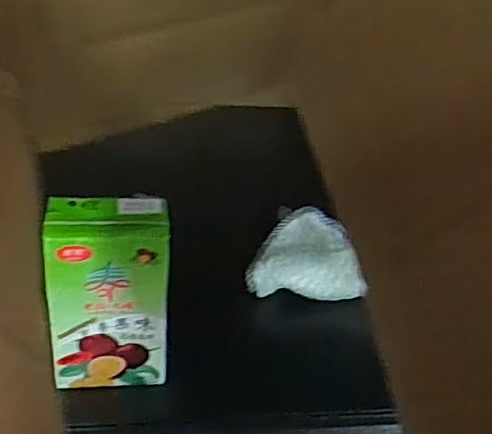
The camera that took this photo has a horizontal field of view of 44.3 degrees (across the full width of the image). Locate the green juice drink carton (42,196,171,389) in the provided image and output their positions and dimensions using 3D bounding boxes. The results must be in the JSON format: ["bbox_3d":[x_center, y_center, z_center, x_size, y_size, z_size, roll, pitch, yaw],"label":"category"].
[{"bbox_3d":[-0.076,0.043,0.345,0.069,0.103,0.043,-1,33,-11],"label":"green juice drink carton"}]

